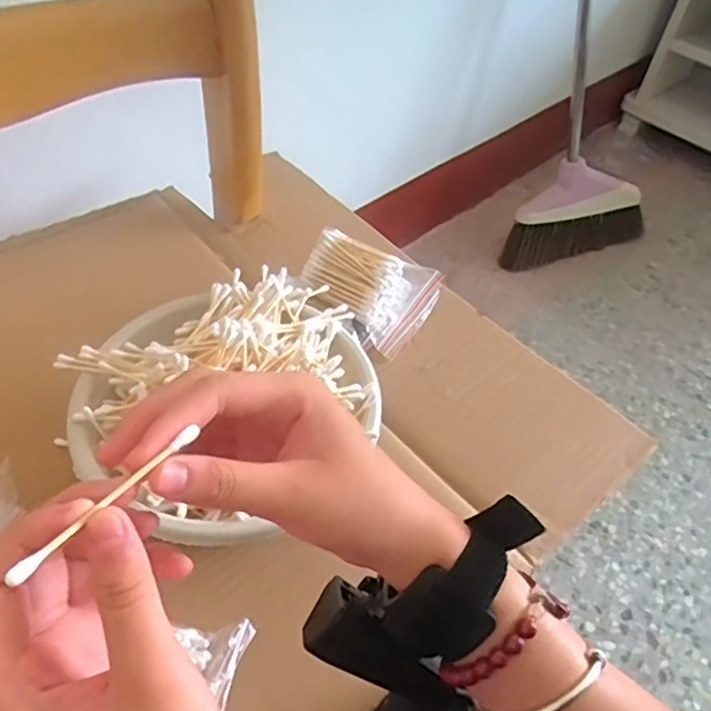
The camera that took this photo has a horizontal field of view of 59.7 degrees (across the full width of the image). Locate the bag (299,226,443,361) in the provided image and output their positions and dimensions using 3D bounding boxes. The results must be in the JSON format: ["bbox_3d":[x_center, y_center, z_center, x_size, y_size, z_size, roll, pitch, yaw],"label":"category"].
[{"bbox_3d":[0.014,-0.060,0.526,0.096,0.067,0.085,28,52,19],"label":"bag"}]

